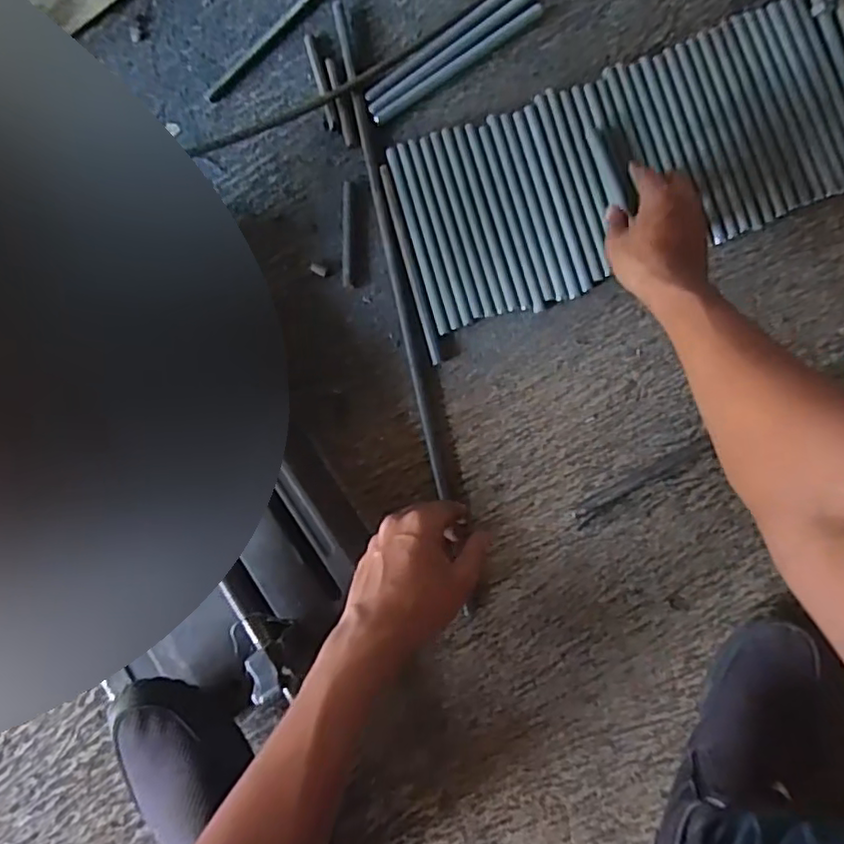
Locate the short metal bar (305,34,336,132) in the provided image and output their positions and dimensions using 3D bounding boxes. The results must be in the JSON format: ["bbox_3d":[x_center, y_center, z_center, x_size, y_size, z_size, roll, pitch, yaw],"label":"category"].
[{"bbox_3d":[-0.106,-0.359,0.644,0.011,0.007,0.115,-15,82,5],"label":"short metal bar"}]

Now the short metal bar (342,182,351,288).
[{"bbox_3d":[-0.077,-0.193,0.625,0.008,0.004,0.110,-1,84,6],"label":"short metal bar"}]

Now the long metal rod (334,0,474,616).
[{"bbox_3d":[-0.022,-0.136,0.620,0.015,0.012,0.639,-12,83,5],"label":"long metal rod"}]

